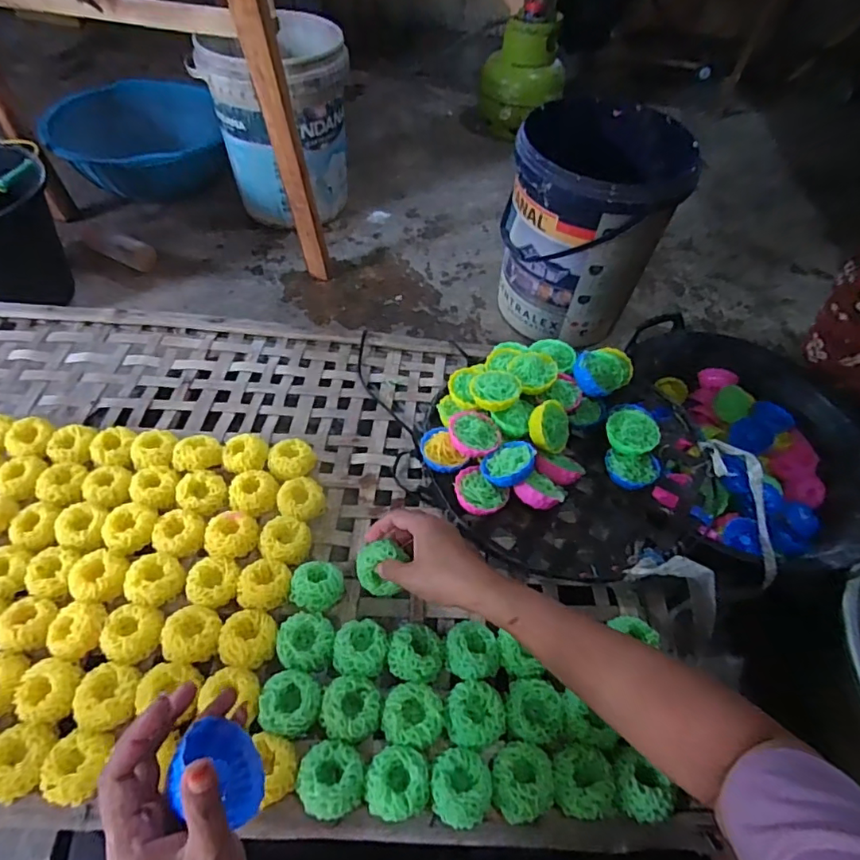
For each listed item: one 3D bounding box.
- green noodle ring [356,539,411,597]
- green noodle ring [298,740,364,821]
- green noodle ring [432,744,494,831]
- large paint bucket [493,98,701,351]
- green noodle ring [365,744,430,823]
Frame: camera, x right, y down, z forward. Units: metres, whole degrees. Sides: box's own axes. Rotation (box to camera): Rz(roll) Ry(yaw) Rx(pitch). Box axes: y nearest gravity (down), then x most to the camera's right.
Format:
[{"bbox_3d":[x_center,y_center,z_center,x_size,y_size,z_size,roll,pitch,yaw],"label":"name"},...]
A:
[{"bbox_3d":[-0.046,0.135,0.506,0.047,0.032,0.042,-9,54,-10],"label":"green noodle ring"},{"bbox_3d":[-0.079,0.276,0.414,0.050,0.017,0.051,2,53,-2],"label":"green noodle ring"},{"bbox_3d":[0.025,0.283,0.414,0.047,0.016,0.050,2,53,-2],"label":"green noodle ring"},{"bbox_3d":[0.286,-0.370,1.007,0.277,0.360,0.279,2,53,-2],"label":"large paint bucket"},{"bbox_3d":[-0.026,0.282,0.417,0.049,0.023,0.048,2,53,-2],"label":"green noodle ring"}]

